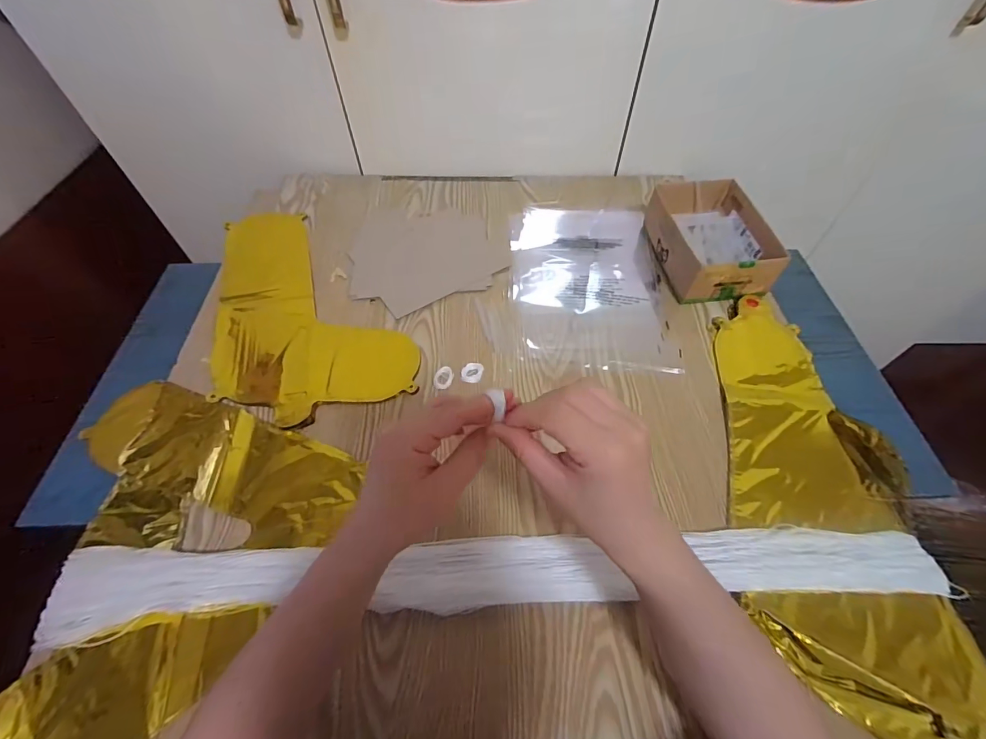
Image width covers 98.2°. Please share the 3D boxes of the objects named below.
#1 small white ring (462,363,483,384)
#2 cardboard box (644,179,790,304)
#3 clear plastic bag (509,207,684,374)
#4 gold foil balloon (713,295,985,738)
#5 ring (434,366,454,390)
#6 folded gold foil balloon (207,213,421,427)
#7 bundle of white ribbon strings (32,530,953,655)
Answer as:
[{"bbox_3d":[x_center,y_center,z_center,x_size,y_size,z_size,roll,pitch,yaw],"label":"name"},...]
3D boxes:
[{"bbox_3d":[-0.025,0.004,0.523,0.027,0.008,0.025,0,56,0],"label":"small white ring"},{"bbox_3d":[0.308,-0.184,0.610,0.134,0.068,0.185,-7,56,-5],"label":"cardboard box"},{"bbox_3d":[0.134,-0.132,0.613,0.208,0.007,0.305,1,56,1],"label":"clear plastic bag"},{"bbox_3d":[0.340,0.108,0.444,0.187,0.014,0.445,6,56,4],"label":"gold foil balloon"},{"bbox_3d":[-0.059,0.009,0.519,0.021,0.009,0.035,11,57,7],"label":"ring"},{"bbox_3d":[-0.258,-0.102,0.589,0.229,0.013,0.388,-16,58,-11],"label":"folded gold foil balloon"},{"bbox_3d":[0.008,0.188,0.389,0.787,0.018,0.060,-2,56,-1],"label":"bundle of white ribbon strings"}]

